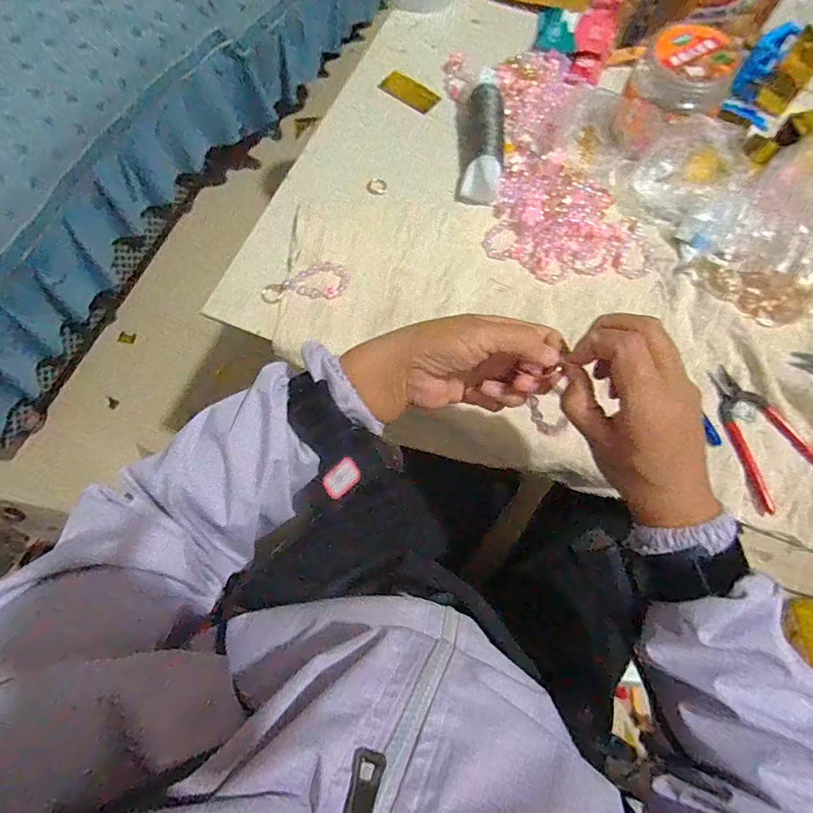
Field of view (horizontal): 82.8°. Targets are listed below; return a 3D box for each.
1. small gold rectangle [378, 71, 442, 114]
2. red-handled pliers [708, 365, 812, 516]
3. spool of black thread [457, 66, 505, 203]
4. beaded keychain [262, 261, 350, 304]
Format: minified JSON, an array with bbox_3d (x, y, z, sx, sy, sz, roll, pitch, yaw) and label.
[{"bbox_3d":[0.003,-0.424,0.621,0.081,0.004,0.048,39,70,11],"label":"small gold rectangle"},{"bbox_3d":[0.357,0.025,0.468,0.095,0.012,0.143,-23,72,-8],"label":"red-handled pliers"},{"bbox_3d":[0.098,-0.333,0.566,0.045,0.034,0.177,7,71,3],"label":"spool of black thread"},{"bbox_3d":[-0.113,-0.138,0.515,0.096,0.004,0.048,-7,71,-2],"label":"beaded keychain"}]

